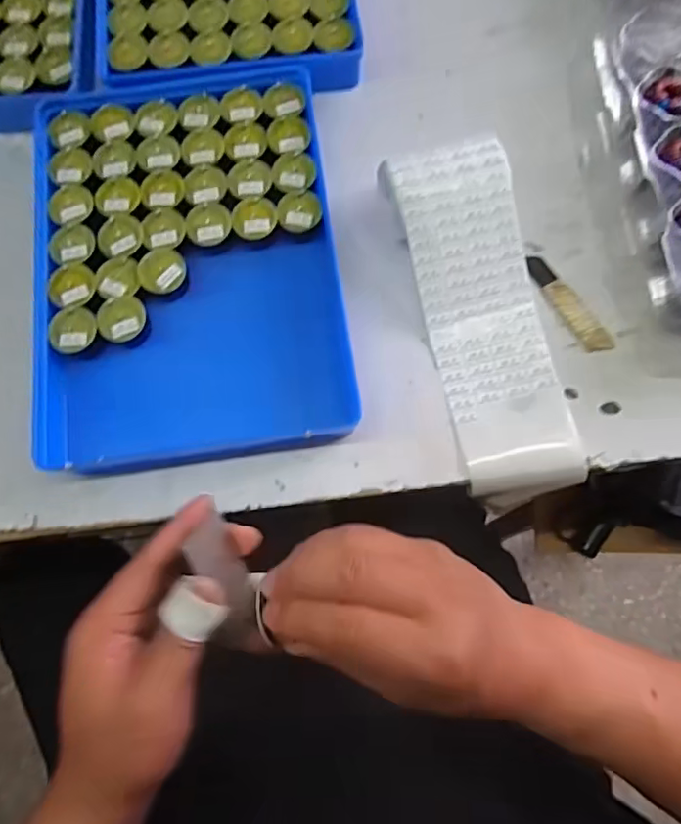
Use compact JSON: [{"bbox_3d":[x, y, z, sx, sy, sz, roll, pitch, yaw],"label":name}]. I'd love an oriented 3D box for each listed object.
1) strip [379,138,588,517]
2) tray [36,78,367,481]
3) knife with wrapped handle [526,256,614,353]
[{"bbox_3d":[0.110,-0.069,0.418,0.092,0.060,0.267,-14,76,-2],"label":"strip"},{"bbox_3d":[-0.119,-0.123,0.430,0.229,0.032,0.319,-9,76,-1],"label":"tray"},{"bbox_3d":[0.180,-0.086,0.437,0.022,0.010,0.093,-33,78,-7],"label":"knife with wrapped handle"}]

